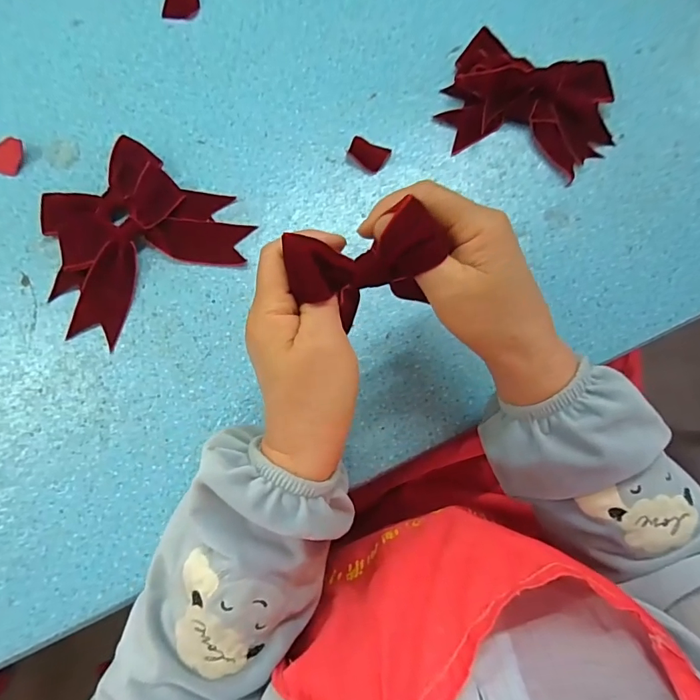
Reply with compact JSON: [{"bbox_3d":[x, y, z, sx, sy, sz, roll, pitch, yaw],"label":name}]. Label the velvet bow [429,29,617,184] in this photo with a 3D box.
[{"bbox_3d":[0.161,-0.219,0.395,0.145,0.038,0.107,19,80,3],"label":"velvet bow"}]

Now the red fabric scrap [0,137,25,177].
[{"bbox_3d":[-0.302,-0.172,0.401,0.031,0.004,0.034,22,80,4],"label":"red fabric scrap"}]

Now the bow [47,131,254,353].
[{"bbox_3d":[-0.183,-0.094,0.377,0.157,0.021,0.132,-41,82,-8],"label":"bow"}]

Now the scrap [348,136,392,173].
[{"bbox_3d":[0.016,-0.174,0.401,0.034,0.006,0.024,31,80,5],"label":"scrap"}]

